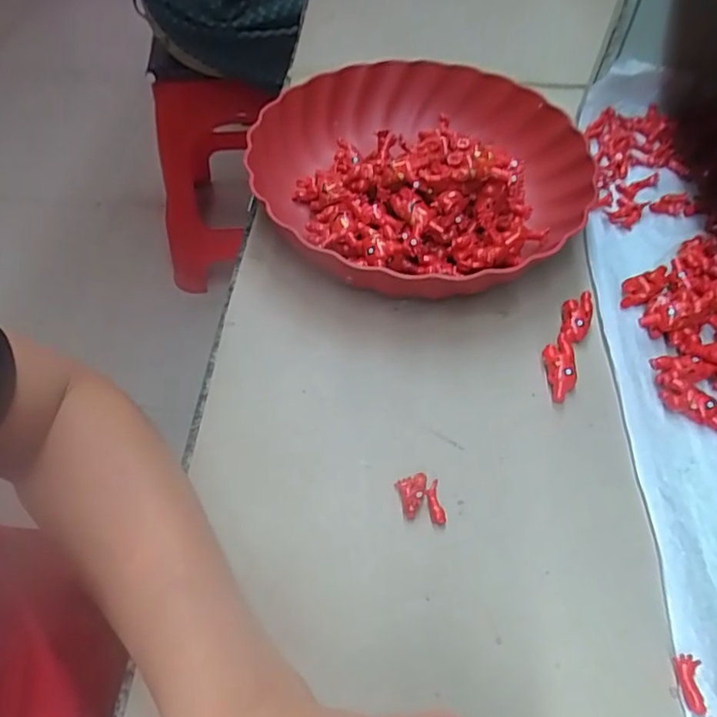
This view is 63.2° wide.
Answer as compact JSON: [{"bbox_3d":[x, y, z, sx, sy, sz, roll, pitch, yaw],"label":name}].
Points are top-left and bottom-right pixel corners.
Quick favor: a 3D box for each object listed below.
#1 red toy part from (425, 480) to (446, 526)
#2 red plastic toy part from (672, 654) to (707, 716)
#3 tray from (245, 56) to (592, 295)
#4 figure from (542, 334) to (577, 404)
[{"bbox_3d":[0.041,0.077,0.309,0.008,0.004,0.022,-10,72,-3],"label":"red toy part"},{"bbox_3d":[0.150,0.147,0.262,0.011,0.005,0.024,-6,68,0],"label":"red plastic toy part"},{"bbox_3d":[0.042,-0.144,0.427,0.238,0.065,0.232,35,60,22],"label":"tray"},{"bbox_3d":[0.124,0.004,0.357,0.018,0.010,0.041,-1,54,-2],"label":"figure"}]

